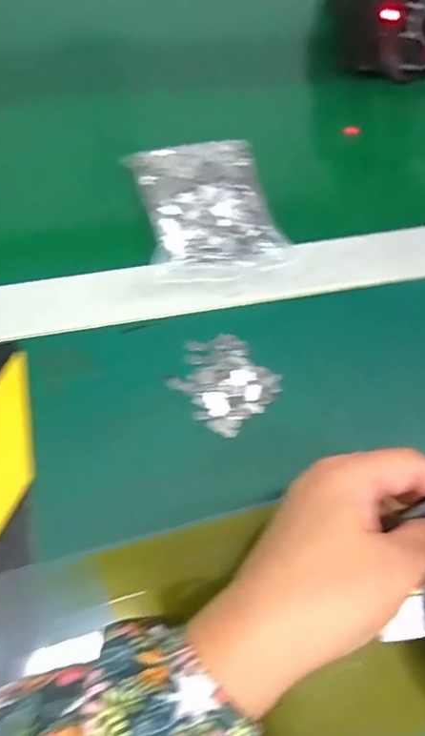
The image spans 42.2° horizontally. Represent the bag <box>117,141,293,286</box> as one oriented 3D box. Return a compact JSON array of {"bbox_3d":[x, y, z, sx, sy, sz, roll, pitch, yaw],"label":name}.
[{"bbox_3d":[-0.003,-0.111,0.376,0.088,0.028,0.110,-13,66,-9],"label":"bag"}]

